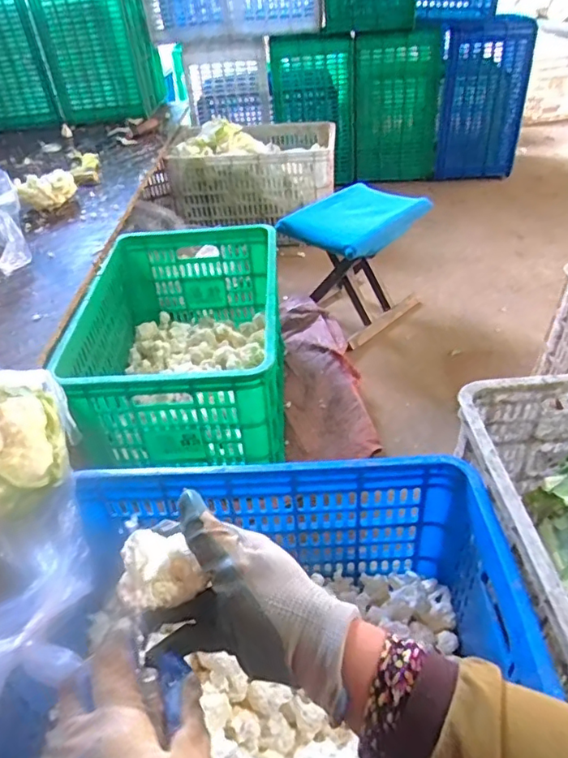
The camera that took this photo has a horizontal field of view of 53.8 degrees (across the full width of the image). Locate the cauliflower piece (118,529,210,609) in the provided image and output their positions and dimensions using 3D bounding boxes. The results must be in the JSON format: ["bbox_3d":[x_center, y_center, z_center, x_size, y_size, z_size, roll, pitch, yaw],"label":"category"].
[{"bbox_3d":[-0.085,0.128,0.372,0.048,0.027,0.048,-29,46,-27],"label":"cauliflower piece"}]

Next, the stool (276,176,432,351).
[{"bbox_3d":[0.178,-0.301,1.382,0.236,0.293,0.325,27,49,32],"label":"stool"}]

